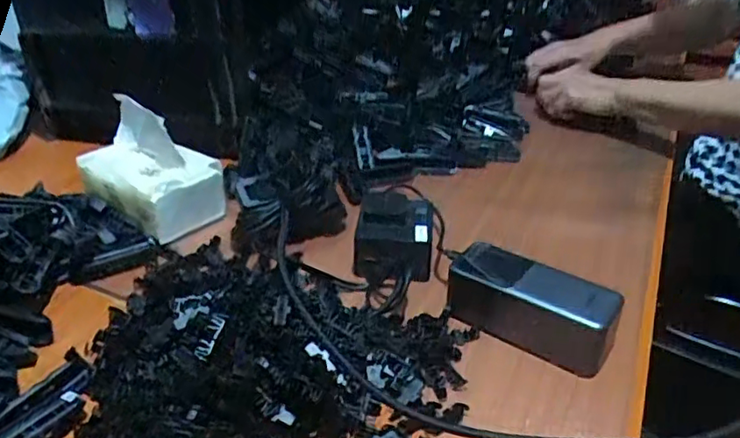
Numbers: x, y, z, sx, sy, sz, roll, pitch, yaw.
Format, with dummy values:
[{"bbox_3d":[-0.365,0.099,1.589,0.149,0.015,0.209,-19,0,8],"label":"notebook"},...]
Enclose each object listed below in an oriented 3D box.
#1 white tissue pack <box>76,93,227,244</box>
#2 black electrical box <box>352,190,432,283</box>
[{"bbox_3d":[-0.231,-0.057,0.612,0.135,0.089,0.089,21,36,30],"label":"white tissue pack"},{"bbox_3d":[0.023,0.014,0.549,0.068,0.047,0.079,4,33,6],"label":"black electrical box"}]

